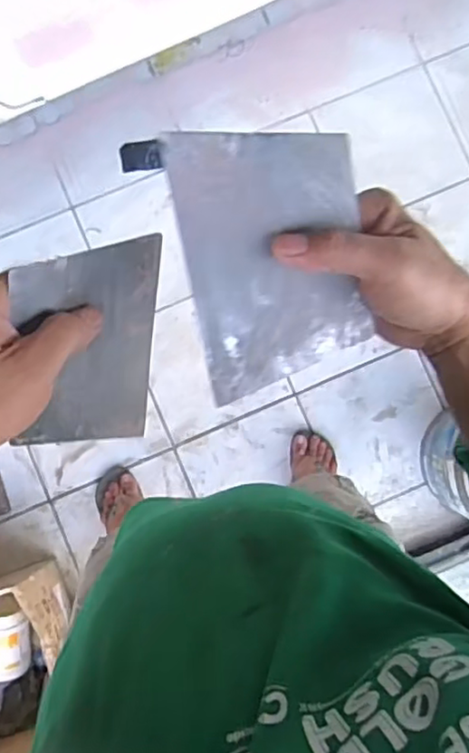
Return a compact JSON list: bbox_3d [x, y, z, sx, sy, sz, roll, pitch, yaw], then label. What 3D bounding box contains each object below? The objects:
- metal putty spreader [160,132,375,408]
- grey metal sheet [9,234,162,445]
[{"bbox_3d":[0.023,-0.063,0.343,0.094,0.005,0.135,-14,107,-8],"label":"metal putty spreader"},{"bbox_3d":[-0.091,-0.015,0.399,0.008,0.092,0.135,30,123,41],"label":"grey metal sheet"}]

